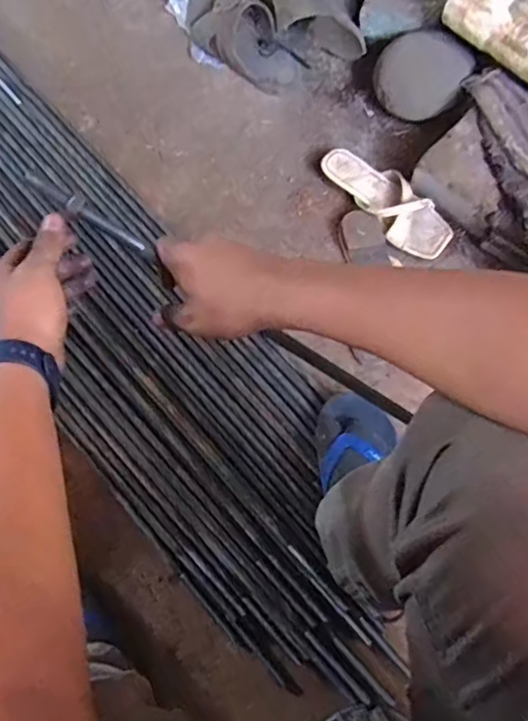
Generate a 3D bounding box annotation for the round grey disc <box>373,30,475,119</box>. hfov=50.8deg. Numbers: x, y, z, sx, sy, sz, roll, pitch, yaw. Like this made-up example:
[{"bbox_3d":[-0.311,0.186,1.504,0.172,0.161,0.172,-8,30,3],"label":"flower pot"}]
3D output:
[{"bbox_3d":[0.265,-0.486,0.943,0.142,0.017,0.152,0,87,1],"label":"round grey disc"}]

